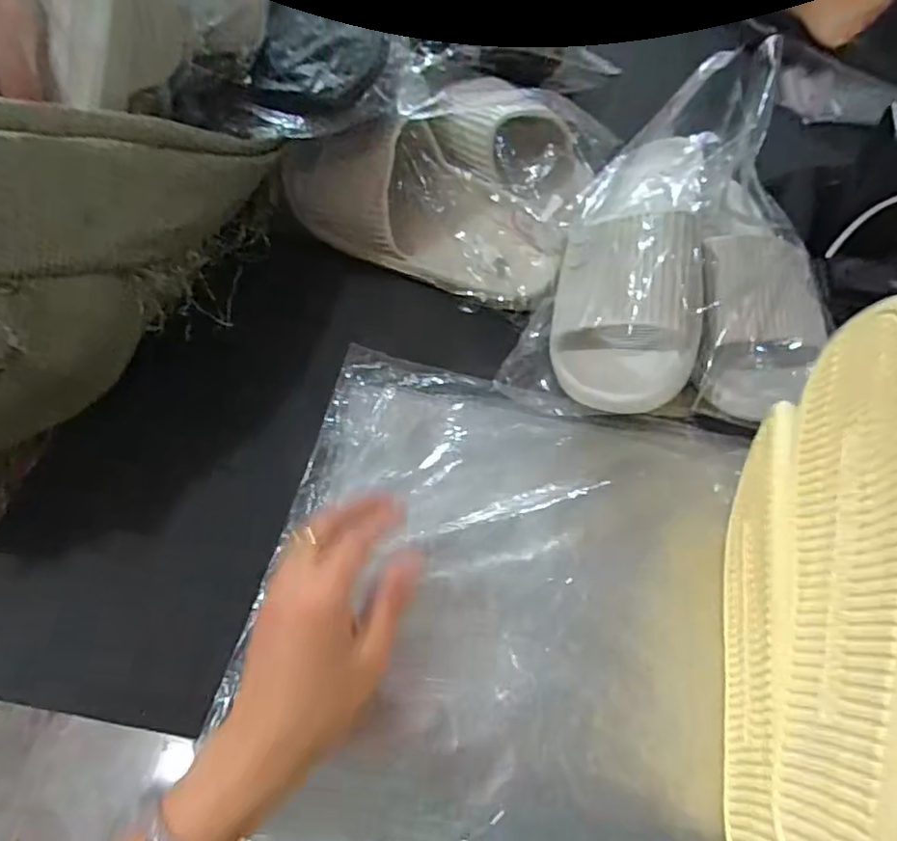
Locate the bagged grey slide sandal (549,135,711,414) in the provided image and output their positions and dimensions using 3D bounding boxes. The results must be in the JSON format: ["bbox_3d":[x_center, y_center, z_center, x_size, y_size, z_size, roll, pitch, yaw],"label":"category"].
[{"bbox_3d":[0.142,-0.128,0.478,0.102,0.111,0.260,10,57,6],"label":"bagged grey slide sandal"}]

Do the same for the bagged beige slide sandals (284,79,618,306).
[{"bbox_3d":[-0.008,-0.228,0.548,0.264,0.085,0.194,19,59,12],"label":"bagged beige slide sandals"}]

